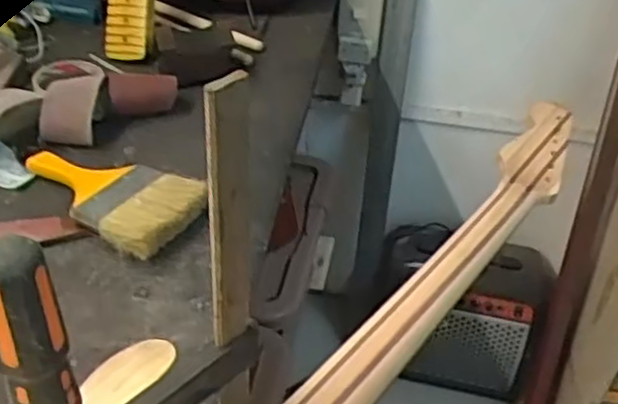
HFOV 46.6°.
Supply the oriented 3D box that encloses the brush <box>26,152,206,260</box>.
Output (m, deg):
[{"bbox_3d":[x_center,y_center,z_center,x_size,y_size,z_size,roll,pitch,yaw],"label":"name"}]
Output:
[{"bbox_3d":[-0.200,-0.009,0.706,0.193,0.034,0.098,22,42,20],"label":"brush"}]

